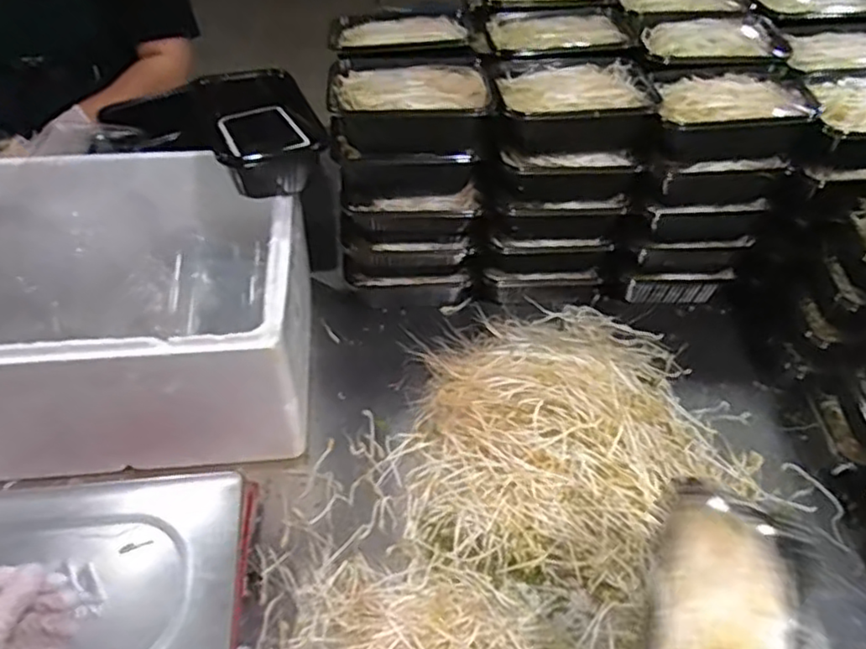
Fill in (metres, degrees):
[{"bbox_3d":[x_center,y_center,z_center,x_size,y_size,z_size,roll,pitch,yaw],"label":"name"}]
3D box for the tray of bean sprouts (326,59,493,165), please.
[{"bbox_3d":[-0.029,-0.257,0.792,0.184,0.080,0.125,-3,49,-5],"label":"tray of bean sprouts"}]

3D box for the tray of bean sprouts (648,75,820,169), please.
[{"bbox_3d":[0.349,-0.249,0.797,0.180,0.068,0.108,4,49,1],"label":"tray of bean sprouts"}]

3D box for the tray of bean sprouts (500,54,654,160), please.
[{"bbox_3d":[0.166,-0.261,0.803,0.180,0.068,0.125,-1,49,-3],"label":"tray of bean sprouts"}]

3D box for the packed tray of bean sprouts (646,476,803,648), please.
[{"bbox_3d":[0.218,0.210,0.485,0.112,0.039,0.178,15,50,10],"label":"packed tray of bean sprouts"}]

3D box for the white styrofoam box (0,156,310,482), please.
[{"bbox_3d":[-0.378,-0.014,0.779,0.442,0.226,0.322,-2,49,-5],"label":"white styrofoam box"}]

